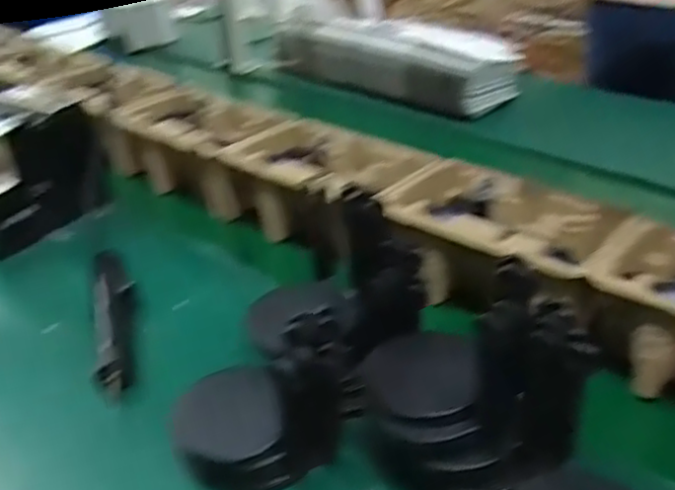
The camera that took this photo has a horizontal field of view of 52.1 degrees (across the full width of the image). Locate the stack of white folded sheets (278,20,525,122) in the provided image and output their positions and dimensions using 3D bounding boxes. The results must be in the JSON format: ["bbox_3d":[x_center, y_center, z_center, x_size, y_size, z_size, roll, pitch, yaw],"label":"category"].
[{"bbox_3d":[0.087,-0.352,1.289,0.476,0.104,0.213,25,37,31],"label":"stack of white folded sheets"}]

